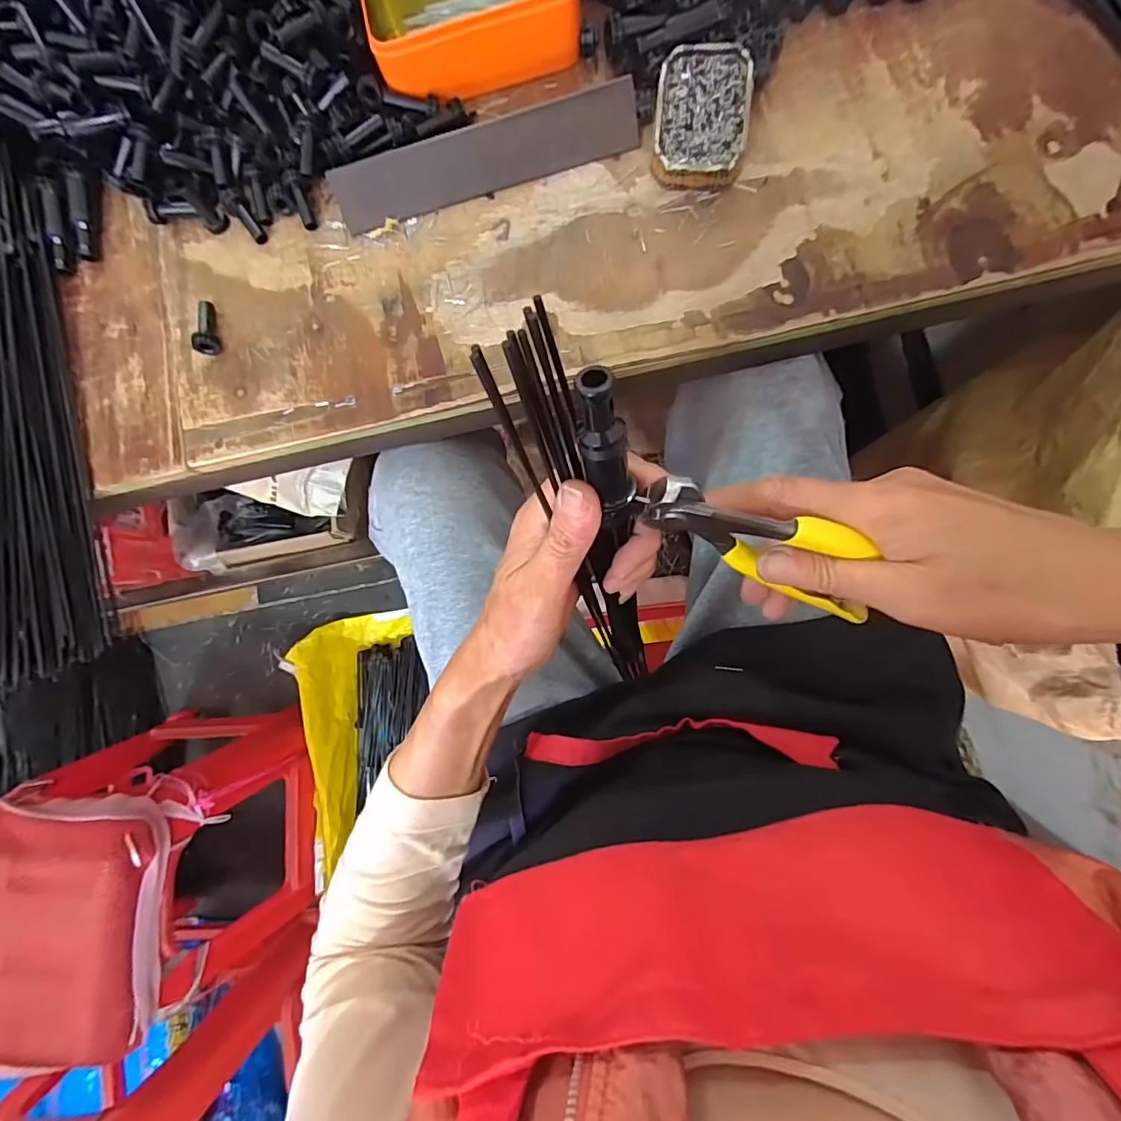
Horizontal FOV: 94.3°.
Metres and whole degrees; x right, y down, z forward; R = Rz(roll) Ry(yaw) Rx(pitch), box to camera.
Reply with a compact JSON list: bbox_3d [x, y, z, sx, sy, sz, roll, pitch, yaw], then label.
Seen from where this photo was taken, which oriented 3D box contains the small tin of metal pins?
[{"bbox_3d":[0.096,-0.301,0.353,0.060,0.020,0.090,2,85,5],"label":"small tin of metal pins"}]

